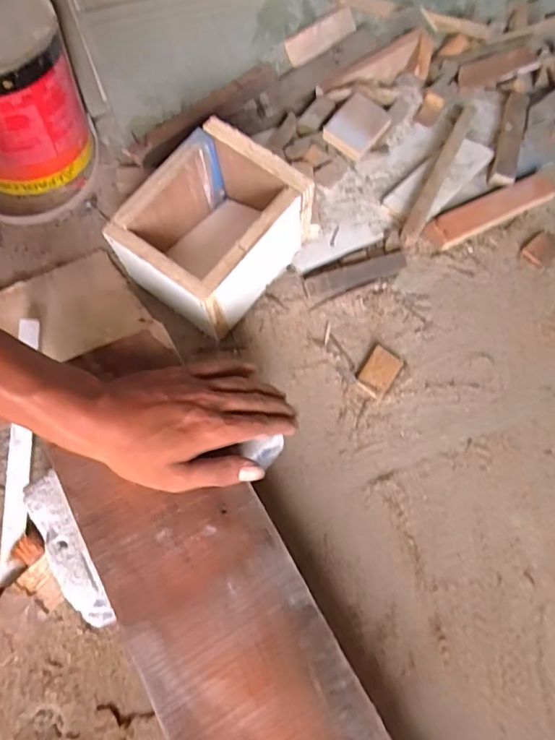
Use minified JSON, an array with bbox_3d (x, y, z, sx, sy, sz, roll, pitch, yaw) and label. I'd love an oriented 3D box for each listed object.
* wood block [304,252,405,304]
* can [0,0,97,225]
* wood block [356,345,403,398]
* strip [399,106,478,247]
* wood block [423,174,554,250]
[{"bbox_3d":[0.086,-0.106,0.578,0.119,0.018,0.024,-20,66,-14],"label":"wood block"},{"bbox_3d":[-0.292,-0.287,0.564,0.146,0.172,0.177,-20,66,-14],"label":"can"},{"bbox_3d":[0.105,0.001,0.535,0.035,0.010,0.053,32,65,12],"label":"wood block"},{"bbox_3d":[0.203,-0.250,0.644,0.020,0.025,0.264,24,64,8],"label":"strip"},{"bbox_3d":[0.264,-0.197,0.637,0.194,0.025,0.037,-26,68,-16],"label":"wood block"}]

